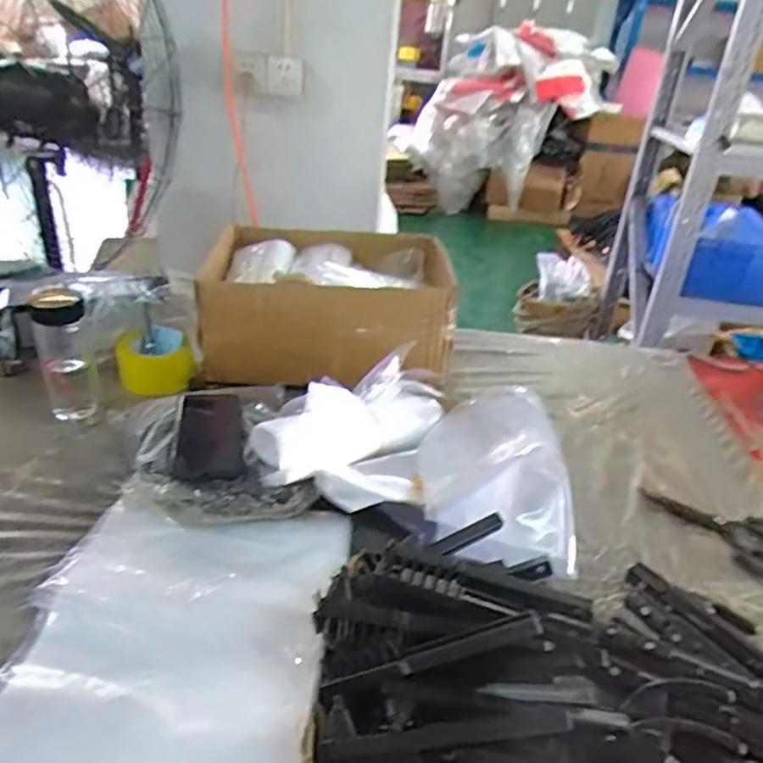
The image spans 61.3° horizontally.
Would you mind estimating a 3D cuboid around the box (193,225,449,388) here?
[{"bbox_3d":[-0.083,-0.154,1.125,0.401,0.153,0.390,4,30,-3],"label":"box"}]

